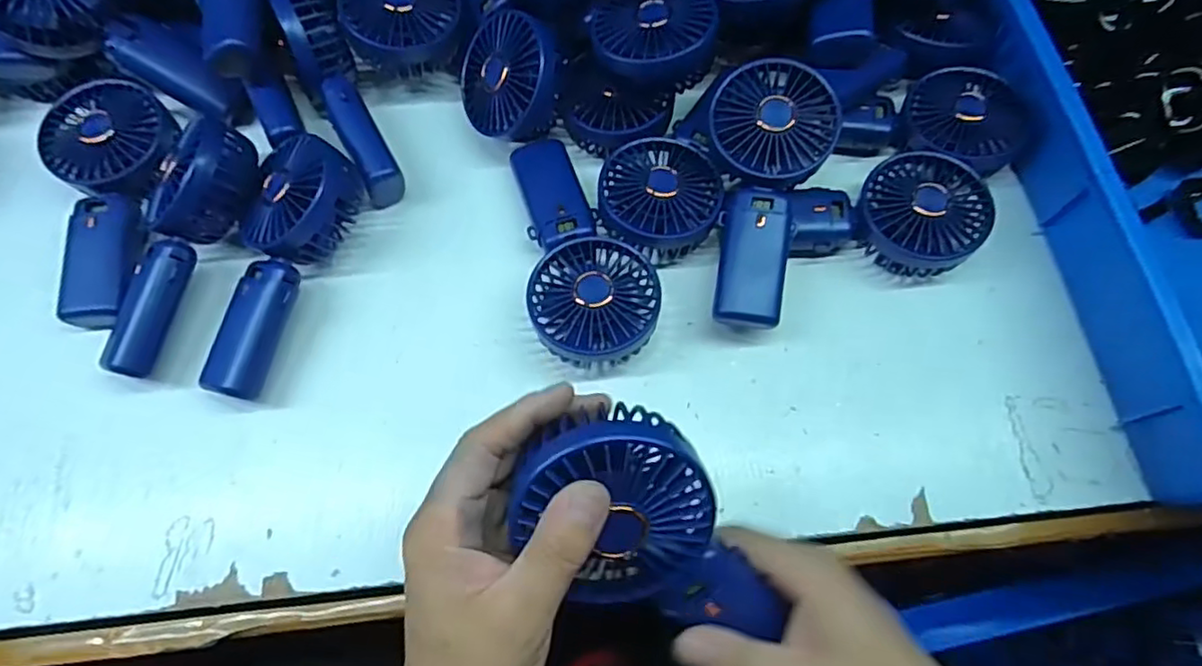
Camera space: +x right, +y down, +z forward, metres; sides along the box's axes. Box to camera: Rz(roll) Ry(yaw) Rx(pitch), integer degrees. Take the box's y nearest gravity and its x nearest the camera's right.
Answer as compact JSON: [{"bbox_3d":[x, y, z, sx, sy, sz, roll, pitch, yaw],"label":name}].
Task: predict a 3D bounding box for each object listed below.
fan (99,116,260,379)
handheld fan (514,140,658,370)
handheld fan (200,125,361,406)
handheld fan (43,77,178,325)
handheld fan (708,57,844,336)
[{"bbox_3d":[-0.279,-0.055,0.426,0.036,0.085,0.167,20,71,7],"label":"fan"},{"bbox_3d":[-0.011,-0.064,0.451,0.086,0.047,0.180,-8,70,-3],"label":"handheld fan"},{"bbox_3d":[-0.224,-0.046,0.433,0.067,0.072,0.174,18,71,7],"label":"handheld fan"},{"bbox_3d":[-0.346,-0.100,0.466,0.085,0.048,0.189,-16,70,-6],"label":"handheld fan"},{"bbox_3d":[0.111,-0.094,0.437,0.081,0.034,0.179,9,84,5],"label":"handheld fan"}]

